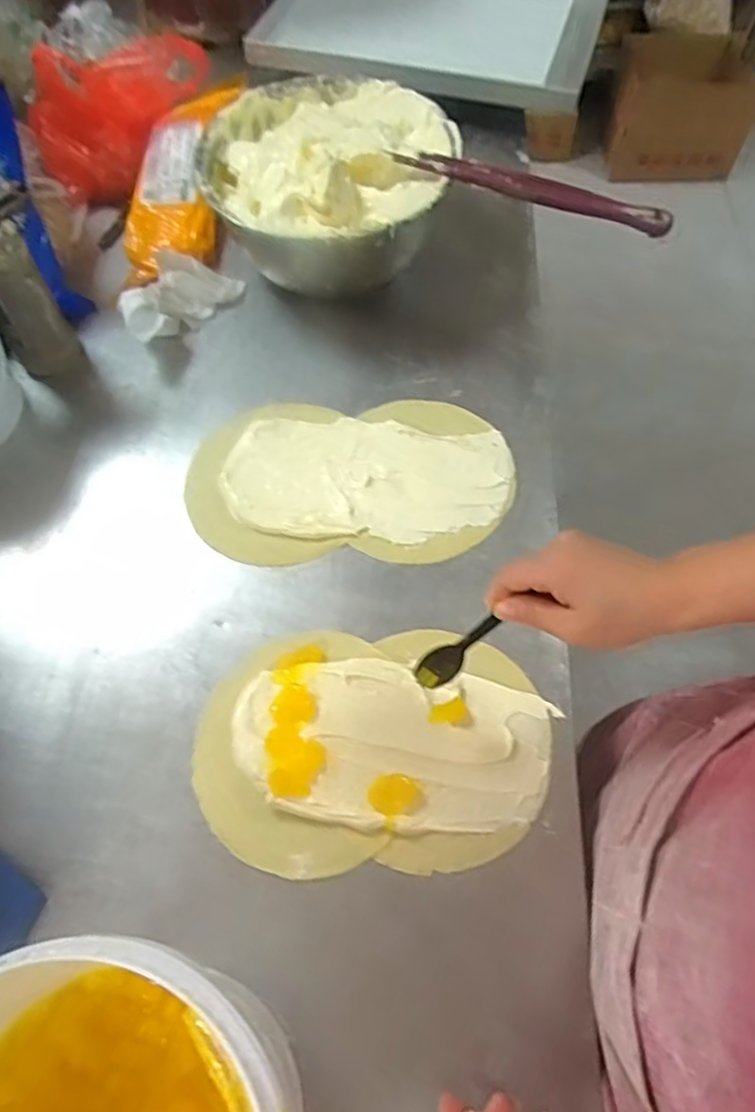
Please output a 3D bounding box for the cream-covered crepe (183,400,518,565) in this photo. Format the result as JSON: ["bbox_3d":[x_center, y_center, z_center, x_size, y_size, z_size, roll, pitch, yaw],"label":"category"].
[{"bbox_3d":[-0.026,-0.075,0.624,0.294,0.011,0.168,0,62,1],"label":"cream-covered crepe"}]

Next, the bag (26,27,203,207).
[{"bbox_3d":[-0.316,-0.526,0.795,0.123,0.110,0.222,29,66,15],"label":"bag"}]

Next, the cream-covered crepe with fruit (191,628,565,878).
[{"bbox_3d":[-0.002,0.142,0.517,0.264,0.011,0.176,-1,62,0],"label":"cream-covered crepe with fruit"}]

